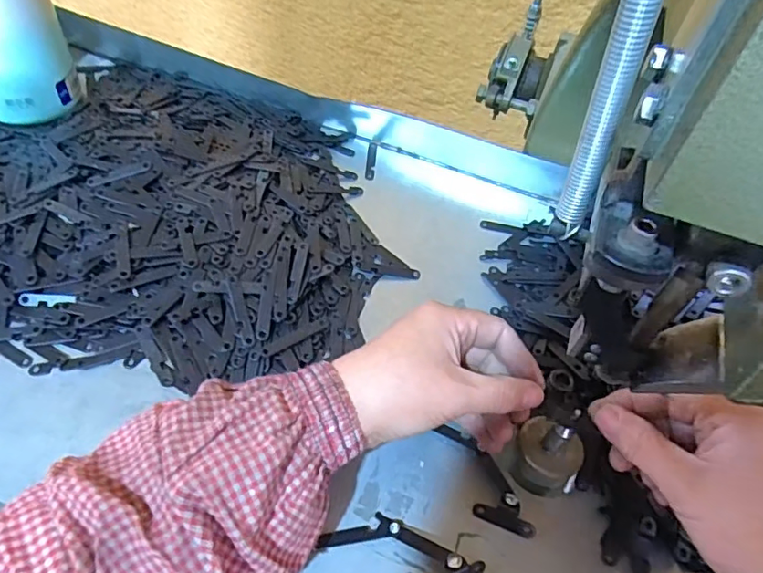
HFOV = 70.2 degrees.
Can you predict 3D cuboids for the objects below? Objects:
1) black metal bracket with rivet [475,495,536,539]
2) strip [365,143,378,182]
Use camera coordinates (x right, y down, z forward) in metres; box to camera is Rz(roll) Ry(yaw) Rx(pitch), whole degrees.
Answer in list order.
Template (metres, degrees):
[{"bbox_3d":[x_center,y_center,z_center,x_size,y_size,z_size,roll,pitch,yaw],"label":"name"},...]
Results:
[{"bbox_3d":[0.074,0.132,0.318,0.036,0.011,0.017,20,53,9],"label":"black metal bracket with rivet"},{"bbox_3d":[-0.010,-0.119,0.515,0.009,0.004,0.051,5,54,-1],"label":"strip"}]

